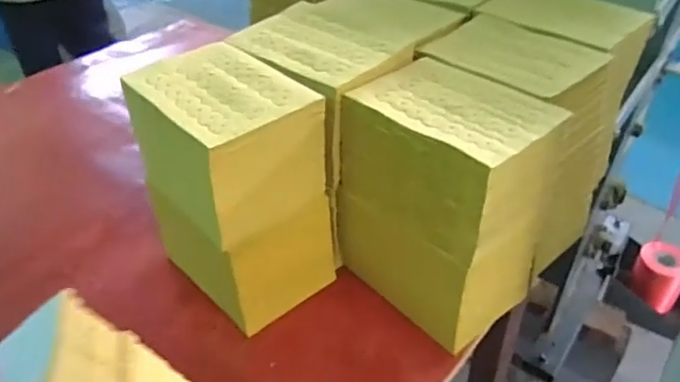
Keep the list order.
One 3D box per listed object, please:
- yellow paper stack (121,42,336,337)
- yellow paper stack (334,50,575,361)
[{"bbox_3d":[-0.103,-0.003,0.560,0.119,0.220,0.169,-29,47,-31],"label":"yellow paper stack"},{"bbox_3d":[0.099,0.007,0.547,0.127,0.204,0.164,-29,47,-31],"label":"yellow paper stack"}]

